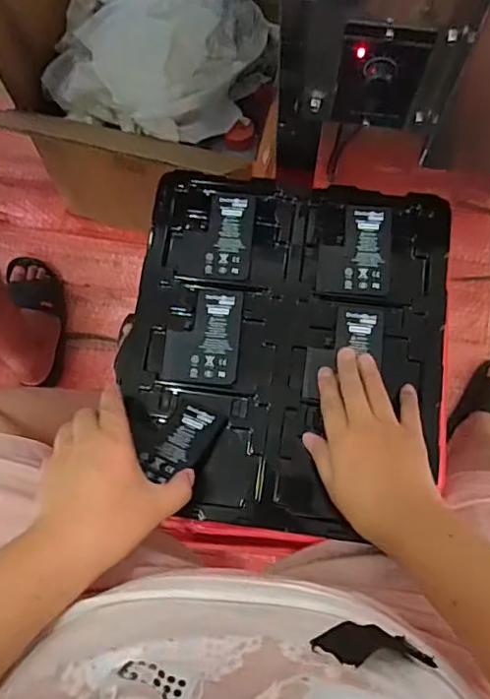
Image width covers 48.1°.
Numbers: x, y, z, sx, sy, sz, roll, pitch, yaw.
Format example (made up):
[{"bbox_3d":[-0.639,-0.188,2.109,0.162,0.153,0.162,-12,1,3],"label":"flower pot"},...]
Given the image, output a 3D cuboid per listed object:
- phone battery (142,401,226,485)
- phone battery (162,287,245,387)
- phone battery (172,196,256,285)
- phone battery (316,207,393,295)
[{"bbox_3d":[-0.049,0.077,0.458,0.045,0.009,0.075,24,50,13],"label":"phone battery"},{"bbox_3d":[-0.037,-0.012,0.503,0.067,0.006,0.087,5,76,3],"label":"phone battery"},{"bbox_3d":[-0.014,-0.108,0.526,0.043,0.005,0.087,6,76,3],"label":"phone battery"},{"bbox_3d":[0.104,-0.095,0.516,0.066,0.005,0.089,6,76,3],"label":"phone battery"}]

